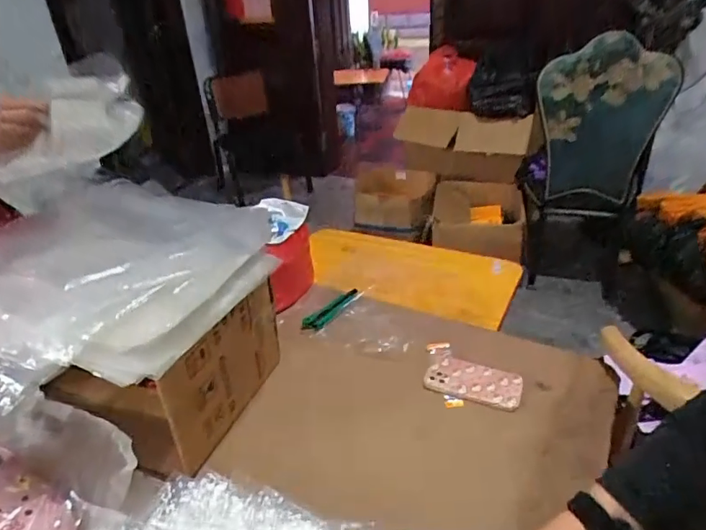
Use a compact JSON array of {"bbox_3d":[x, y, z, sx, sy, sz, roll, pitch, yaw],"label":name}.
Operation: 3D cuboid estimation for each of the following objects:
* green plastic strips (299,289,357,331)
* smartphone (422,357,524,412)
[{"bbox_3d":[-0.039,0.089,1.060,0.043,0.013,0.170,21,39,37],"label":"green plastic strips"},{"bbox_3d":[0.210,0.198,0.869,0.161,0.012,0.080,9,33,22],"label":"smartphone"}]

